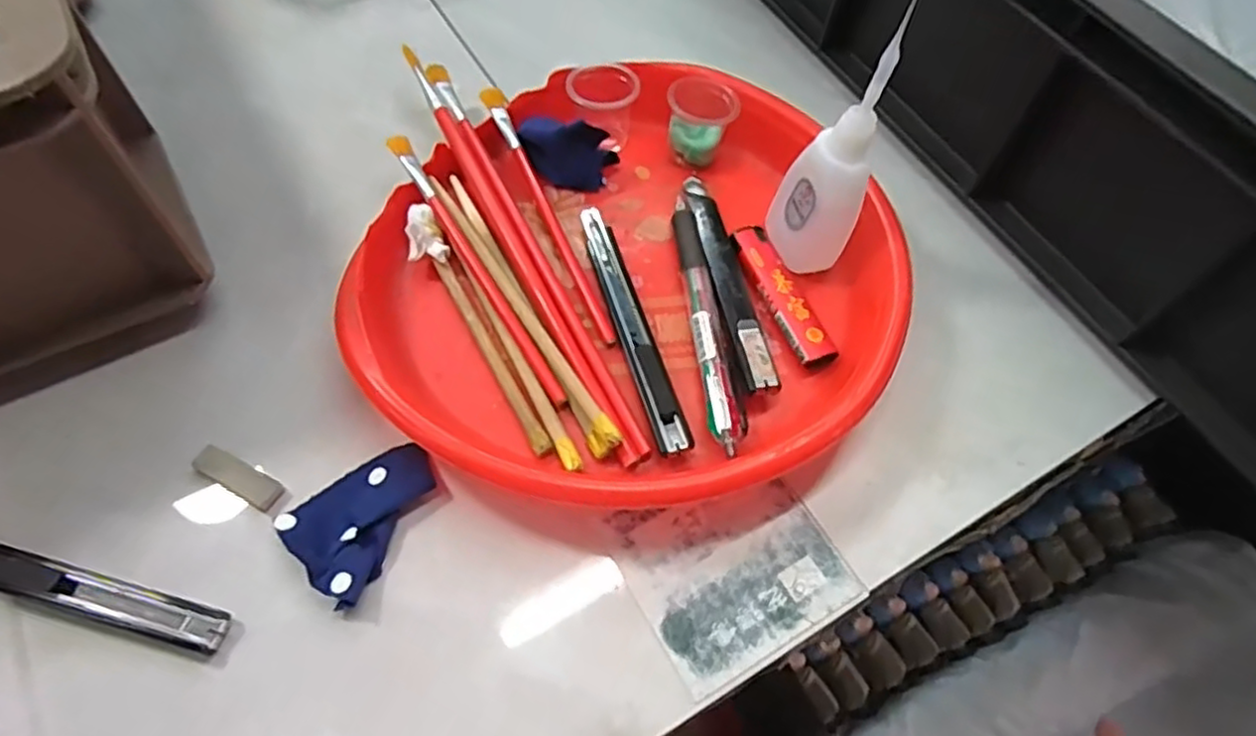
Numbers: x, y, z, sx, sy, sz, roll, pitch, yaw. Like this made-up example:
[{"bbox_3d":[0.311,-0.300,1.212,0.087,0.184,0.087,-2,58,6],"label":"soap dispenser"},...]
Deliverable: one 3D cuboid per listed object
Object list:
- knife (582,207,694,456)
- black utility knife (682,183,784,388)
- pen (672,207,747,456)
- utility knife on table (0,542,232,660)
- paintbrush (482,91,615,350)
[{"bbox_3d":[0.001,-0.023,0.322,0.015,0.007,0.137,-13,61,-11],"label":"knife"},{"bbox_3d":[0.047,-0.046,0.335,0.019,0.009,0.132,-8,60,-8],"label":"black utility knife"},{"bbox_3d":[0.035,-0.021,0.320,0.015,0.011,0.126,-5,60,-7],"label":"pen"},{"bbox_3d":[-0.212,0.079,0.256,0.133,0.017,0.017,15,59,5],"label":"utility knife on table"},{"bbox_3d":[-0.043,-0.082,0.351,0.011,0.015,0.169,-19,62,-14],"label":"paintbrush"}]

